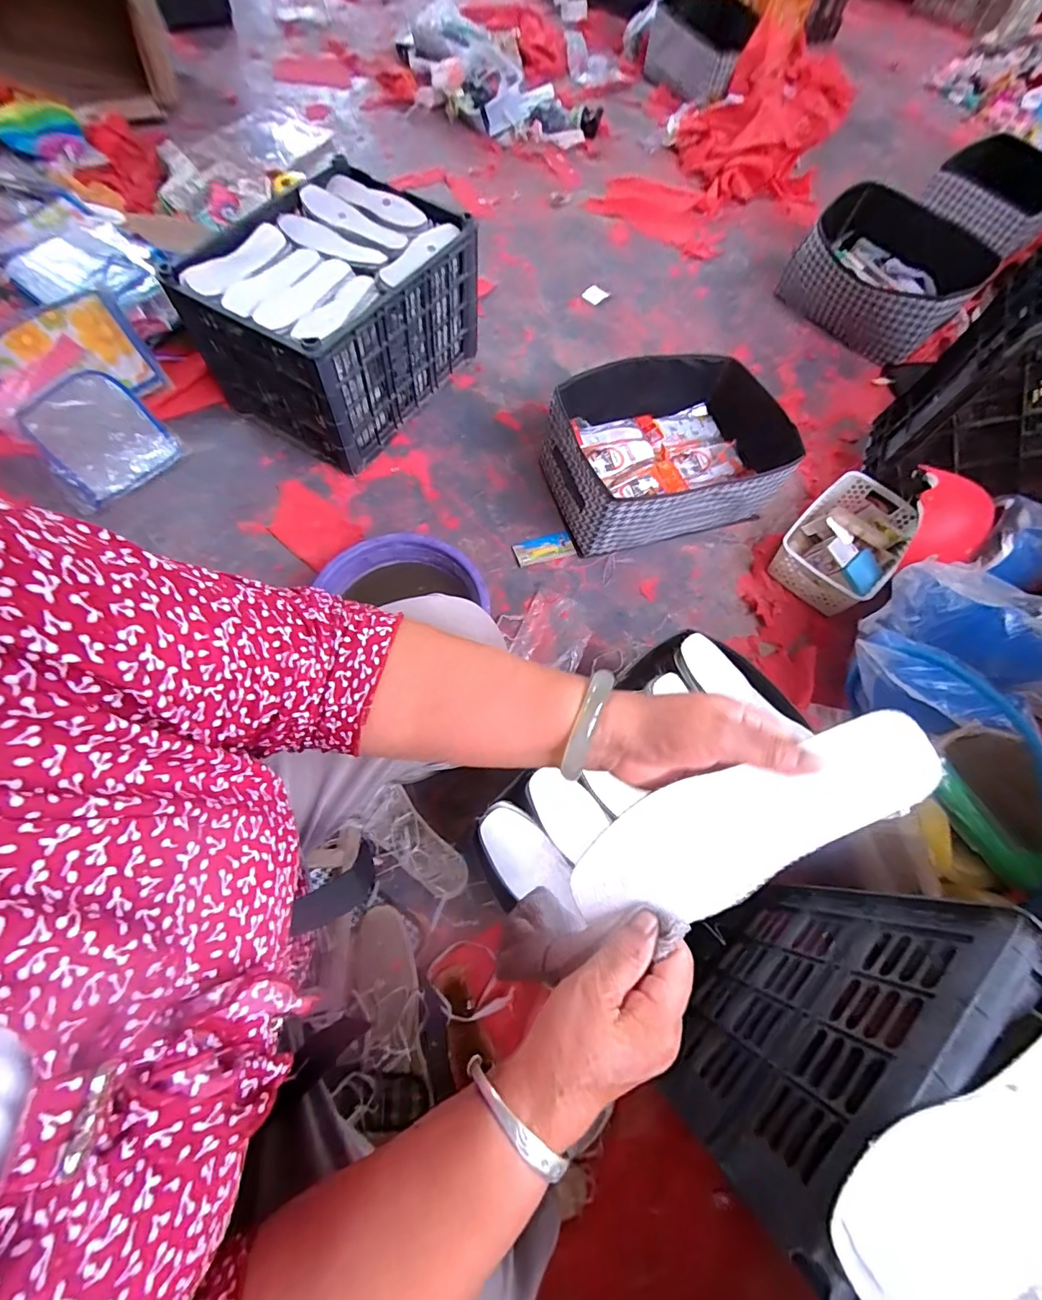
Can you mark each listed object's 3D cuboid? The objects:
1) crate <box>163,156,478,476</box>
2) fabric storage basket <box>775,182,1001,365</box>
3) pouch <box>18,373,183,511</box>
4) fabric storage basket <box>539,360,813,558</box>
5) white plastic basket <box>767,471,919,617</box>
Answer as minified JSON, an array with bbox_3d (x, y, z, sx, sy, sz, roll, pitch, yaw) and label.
[{"bbox_3d":[-0.368,-0.695,1.027,0.374,0.286,0.480,33,69,9],"label":"crate"},{"bbox_3d":[0.973,-0.999,1.296,0.450,0.159,0.368,34,69,9],"label":"fabric storage basket"},{"bbox_3d":[-0.918,-0.469,1.062,0.233,0.025,0.273,-37,87,-9],"label":"pouch"},{"bbox_3d":[0.291,-0.395,0.999,0.445,0.182,0.333,-12,69,-10],"label":"fabric storage basket"},{"bbox_3d":[0.668,-0.228,0.992,0.196,0.078,0.304,43,71,13],"label":"white plastic basket"}]

